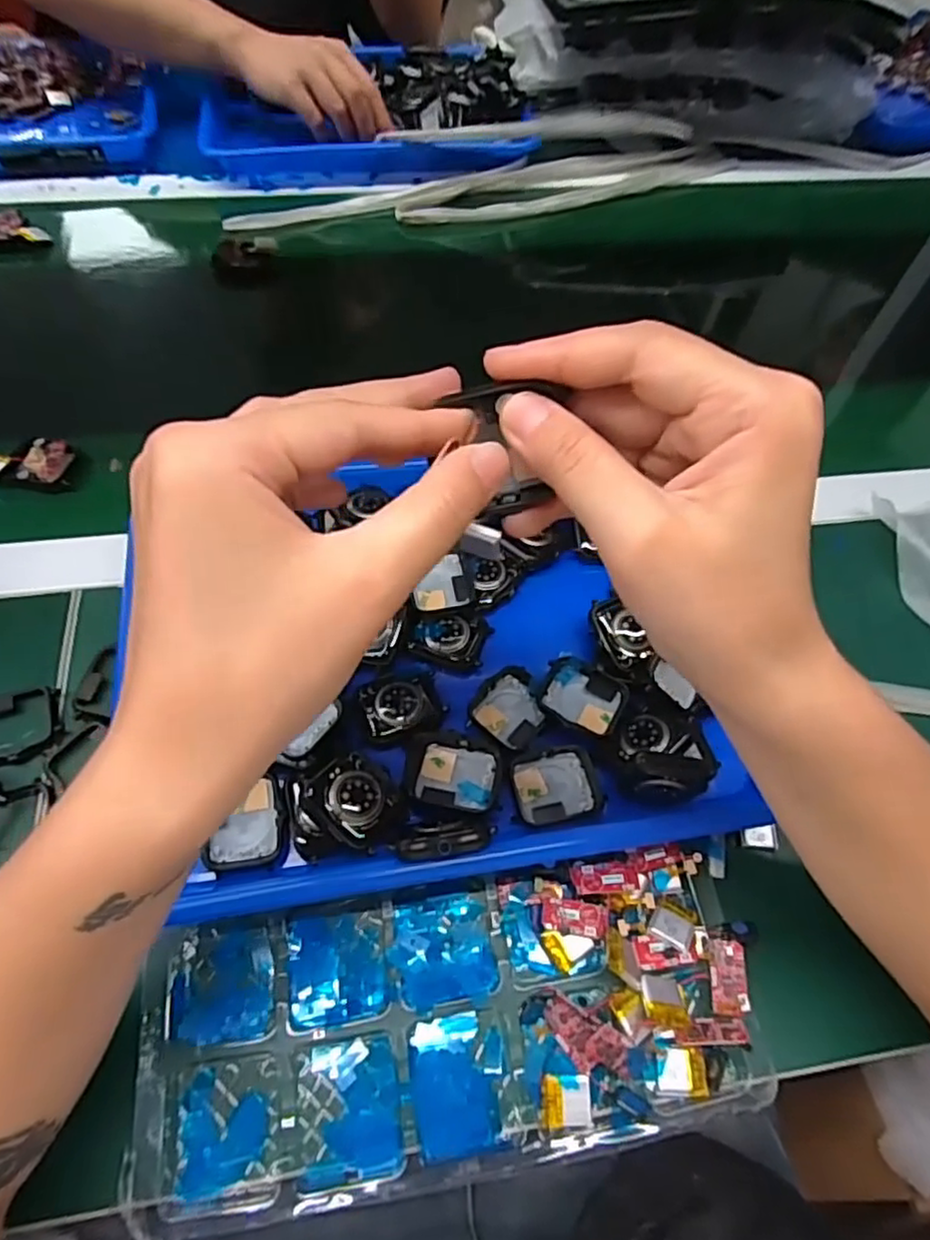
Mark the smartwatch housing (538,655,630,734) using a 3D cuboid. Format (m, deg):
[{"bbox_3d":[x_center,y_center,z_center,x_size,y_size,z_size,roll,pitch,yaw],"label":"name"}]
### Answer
[{"bbox_3d":[0.061,0.039,0.350,0.043,0.005,0.035,25,63,12],"label":"smartwatch housing"}]

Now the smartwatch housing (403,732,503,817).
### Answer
[{"bbox_3d":[-0.006,0.076,0.323,0.047,0.010,0.037,14,62,6],"label":"smartwatch housing"}]

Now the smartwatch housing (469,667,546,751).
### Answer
[{"bbox_3d":[0.024,0.046,0.348,0.036,0.010,0.041,42,68,19],"label":"smartwatch housing"}]

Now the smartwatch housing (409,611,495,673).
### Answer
[{"bbox_3d":[-0.008,0.011,0.366,0.044,0.006,0.033,11,75,-8],"label":"smartwatch housing"}]

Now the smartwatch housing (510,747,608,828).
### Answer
[{"bbox_3d":[0.045,0.082,0.332,0.043,0.007,0.035,-9,62,-7],"label":"smartwatch housing"}]

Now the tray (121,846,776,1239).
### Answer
[{"bbox_3d":[-0.004,0.173,0.289,0.257,0.020,0.110,-7,62,-5],"label":"tray"}]

